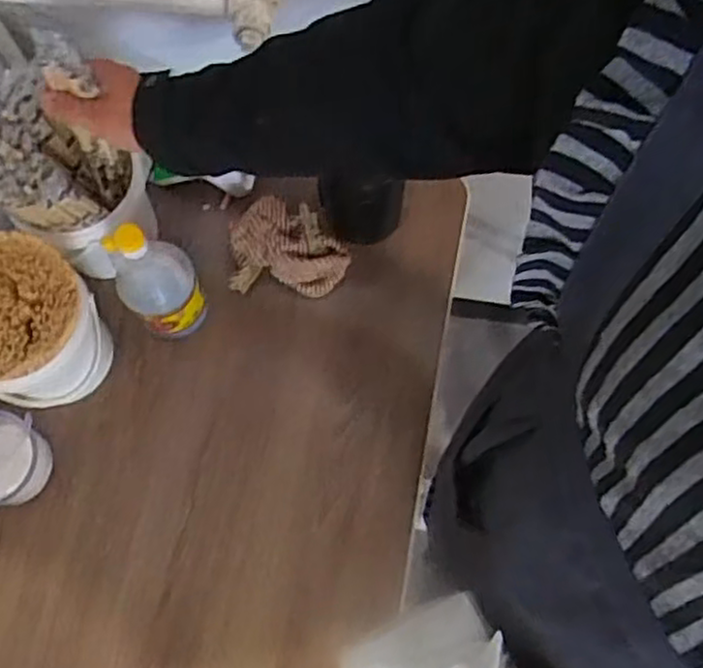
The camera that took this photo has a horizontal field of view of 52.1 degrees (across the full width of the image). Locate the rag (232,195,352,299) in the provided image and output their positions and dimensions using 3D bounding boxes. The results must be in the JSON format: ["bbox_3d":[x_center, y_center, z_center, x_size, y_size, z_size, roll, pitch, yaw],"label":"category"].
[{"bbox_3d":[-0.079,-0.109,0.938,0.152,0.076,0.103,2,73,-1],"label":"rag"}]

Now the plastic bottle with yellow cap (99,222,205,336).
[{"bbox_3d":[-0.221,-0.056,0.829,0.088,0.206,0.074,-16,74,-6],"label":"plastic bottle with yellow cap"}]

